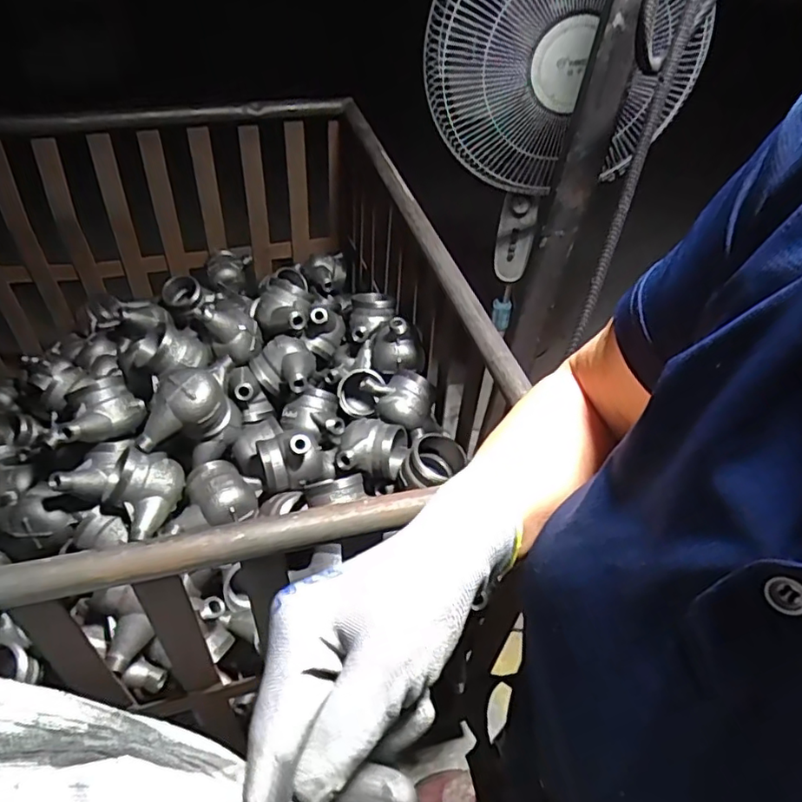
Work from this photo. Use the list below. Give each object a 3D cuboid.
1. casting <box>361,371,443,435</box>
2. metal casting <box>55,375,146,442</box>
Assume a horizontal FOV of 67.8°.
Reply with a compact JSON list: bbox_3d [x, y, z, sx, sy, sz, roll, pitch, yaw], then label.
[{"bbox_3d":[0.003,0.004,0.933,0.092,0.068,0.106,-22,51,-26],"label":"casting"},{"bbox_3d":[-0.423,0.018,0.831,0.069,0.067,0.118,36,52,26],"label":"metal casting"}]

